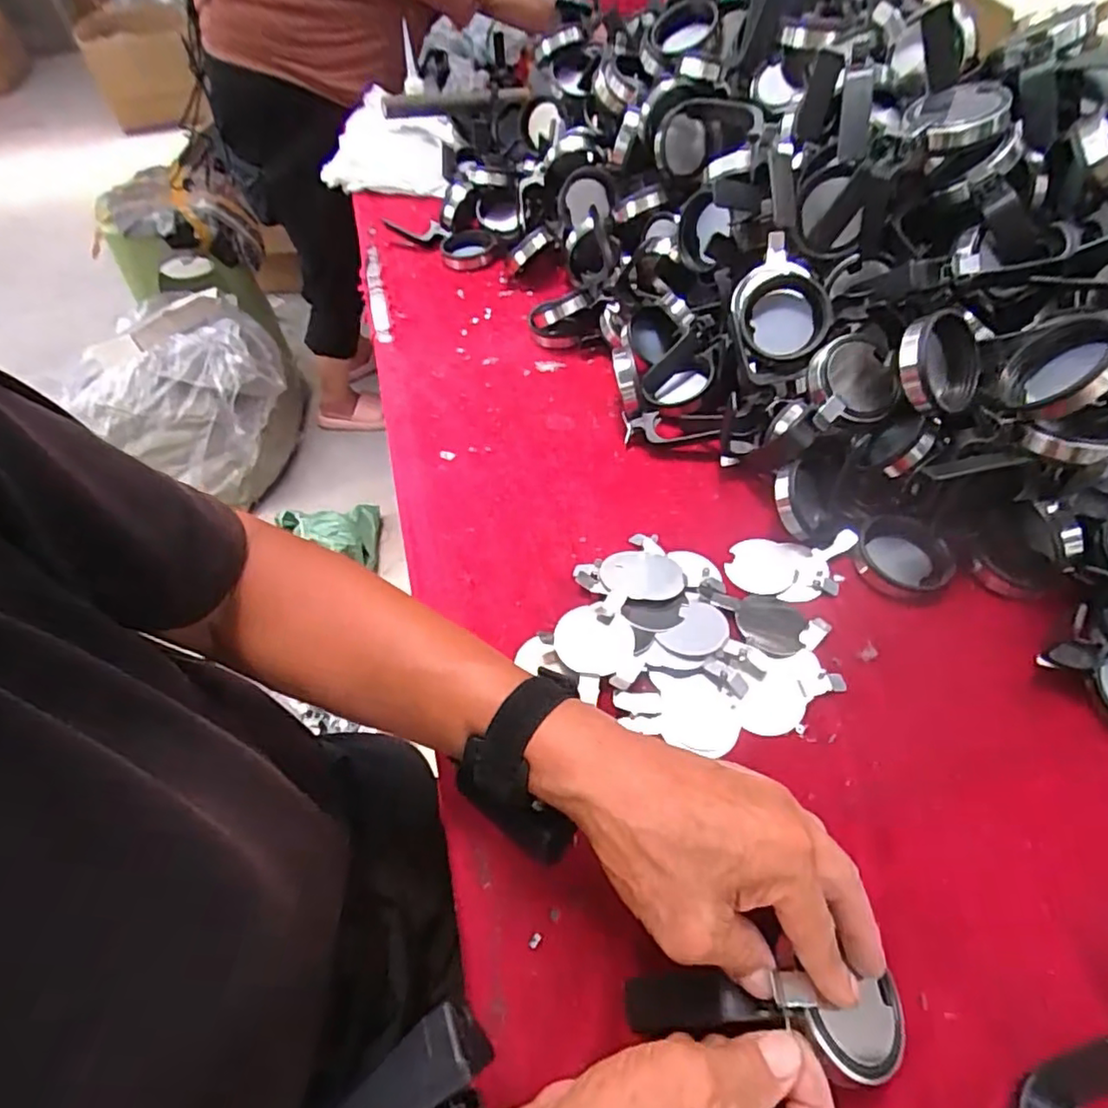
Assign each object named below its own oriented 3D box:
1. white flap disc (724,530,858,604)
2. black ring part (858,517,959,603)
[{"bbox_3d":[0.195,0.010,0.504,0.103,0.015,0.059,1,51,1],"label":"white flap disc"},{"bbox_3d":[0.281,0.001,0.498,0.066,0.018,0.069,0,51,0],"label":"black ring part"}]

